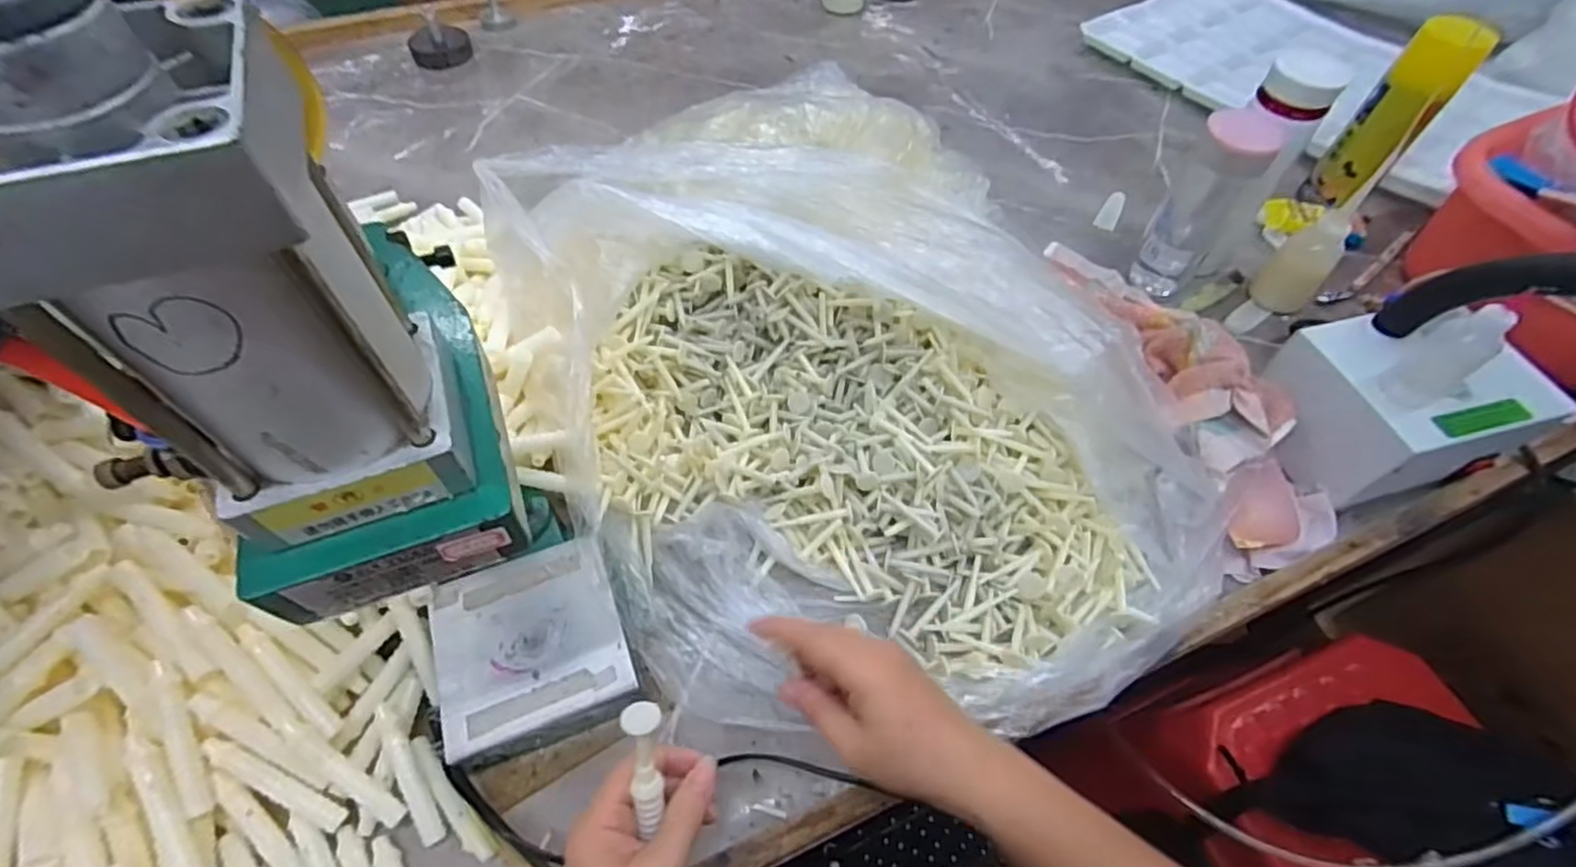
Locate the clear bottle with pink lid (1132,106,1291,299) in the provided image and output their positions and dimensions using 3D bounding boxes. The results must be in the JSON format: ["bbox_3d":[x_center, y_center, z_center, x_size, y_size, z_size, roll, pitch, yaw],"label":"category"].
[{"bbox_3d":[0.404,-0.222,0.651,0.064,0.186,0.066,31,61,18],"label":"clear bottle with pink lid"}]

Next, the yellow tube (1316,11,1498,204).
[{"bbox_3d":[0.639,-0.334,0.705,0.060,0.177,0.061,38,63,21],"label":"yellow tube"}]

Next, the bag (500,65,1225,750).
[{"bbox_3d":[0.041,-0.054,0.554,0.432,0.146,0.562,-17,58,-12],"label":"bag"}]

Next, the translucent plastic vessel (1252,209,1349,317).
[{"bbox_3d":[0.521,-0.173,0.675,0.056,0.099,0.046,38,63,21],"label":"translucent plastic vessel"}]

